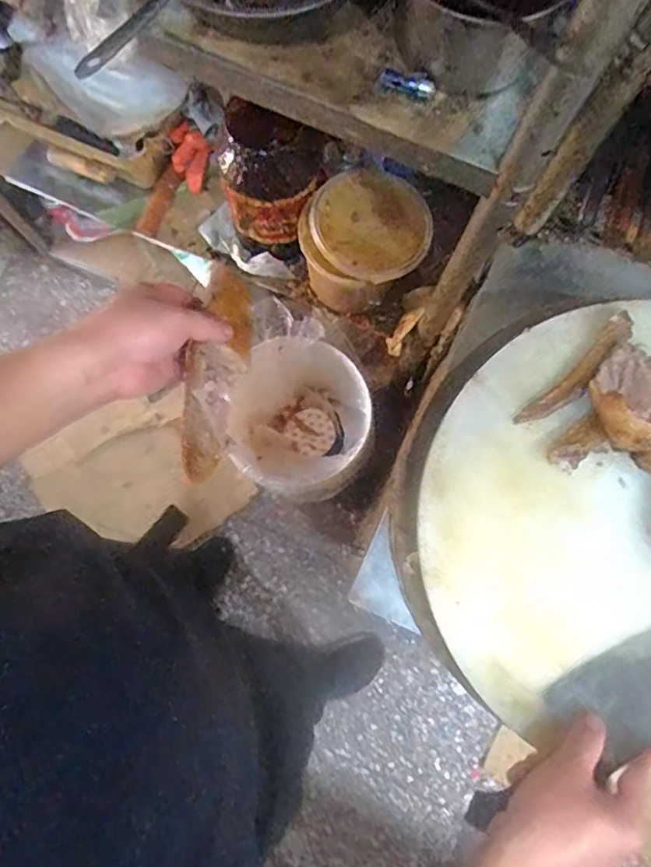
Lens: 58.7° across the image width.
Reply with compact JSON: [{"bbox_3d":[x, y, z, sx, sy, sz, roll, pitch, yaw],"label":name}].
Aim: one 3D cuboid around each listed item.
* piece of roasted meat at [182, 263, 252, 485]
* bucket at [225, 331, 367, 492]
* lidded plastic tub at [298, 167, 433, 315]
[{"bbox_3d":[-0.105,-0.063,0.555,0.047,0.055,0.210,10,81,1],"label":"piece of roasted meat"},{"bbox_3d":[-0.051,-0.025,1.212,0.260,0.287,0.283,2,80,0],"label":"bucket"},{"bbox_3d":[0.056,-0.290,0.889,0.182,0.156,0.172,0,80,-1],"label":"lidded plastic tub"}]

